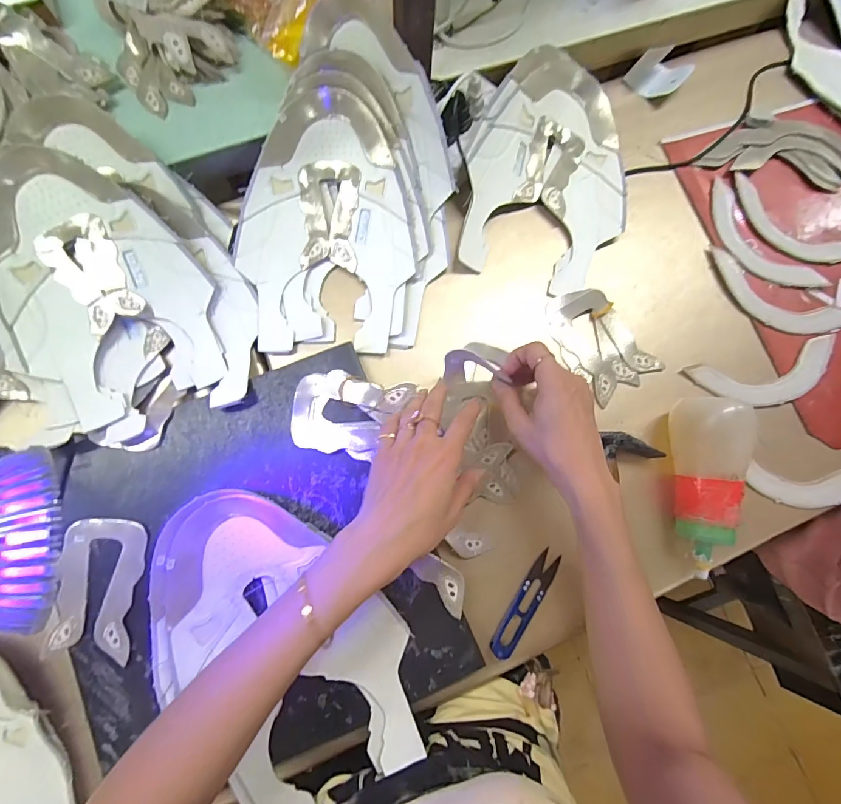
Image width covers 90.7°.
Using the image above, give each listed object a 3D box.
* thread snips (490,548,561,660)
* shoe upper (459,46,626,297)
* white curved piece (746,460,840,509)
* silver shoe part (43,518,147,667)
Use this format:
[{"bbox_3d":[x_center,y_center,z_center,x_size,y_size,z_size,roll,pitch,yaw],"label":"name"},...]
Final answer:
[{"bbox_3d":[0.095,0.181,0.375,0.022,0.015,0.100,36,79,5],"label":"thread snips"},{"bbox_3d":[0.142,-0.248,0.441,0.178,0.048,0.253,21,78,2],"label":"shoe upper"},{"bbox_3d":[0.380,0.083,0.403,0.114,0.011,0.039,6,78,-1],"label":"white curved piece"},{"bbox_3d":[-0.268,0.154,0.344,0.066,0.009,0.108,3,78,-2],"label":"silver shoe part"}]

